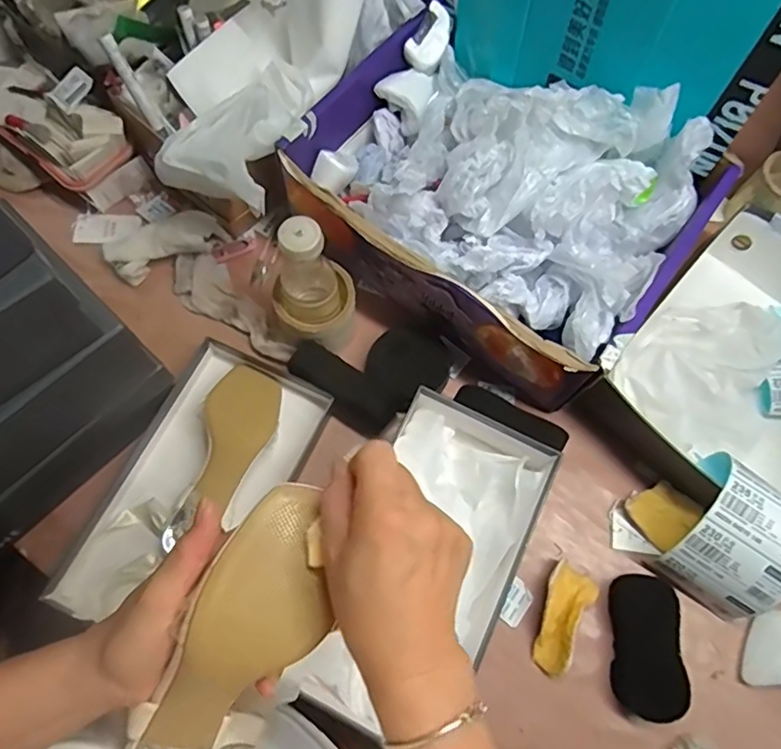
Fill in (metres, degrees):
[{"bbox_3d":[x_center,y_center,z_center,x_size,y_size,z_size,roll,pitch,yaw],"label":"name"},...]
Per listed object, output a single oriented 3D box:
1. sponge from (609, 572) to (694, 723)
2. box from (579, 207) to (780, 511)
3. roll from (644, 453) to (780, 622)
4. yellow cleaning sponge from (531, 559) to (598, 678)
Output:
[{"bbox_3d":[0.256,0.268,0.567,0.057,0.030,0.130,4,70,-1],"label":"sponge"},{"bbox_3d":[0.424,-0.008,0.657,0.252,0.105,0.361,42,73,12],"label":"box"},{"bbox_3d":[0.346,0.159,0.570,0.105,0.090,0.135,30,71,8],"label":"roll"},{"bbox_3d":[0.169,0.243,0.573,0.050,0.028,0.101,32,72,9],"label":"yellow cleaning sponge"}]

